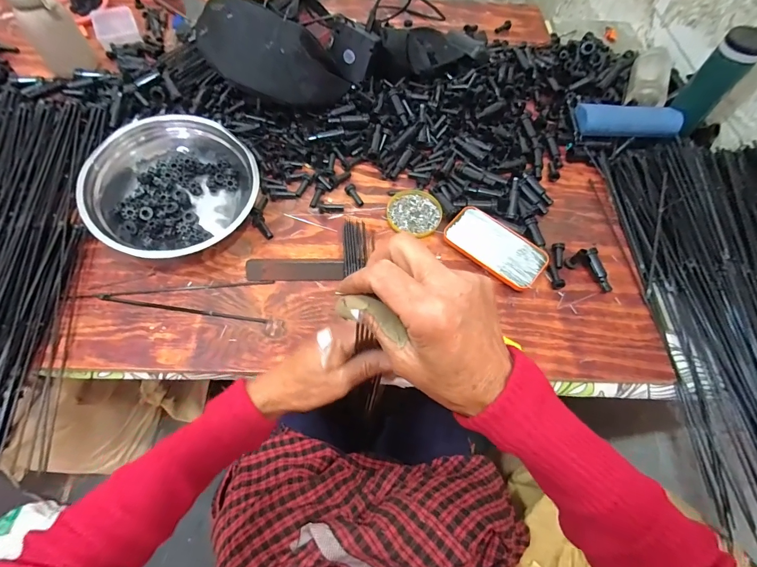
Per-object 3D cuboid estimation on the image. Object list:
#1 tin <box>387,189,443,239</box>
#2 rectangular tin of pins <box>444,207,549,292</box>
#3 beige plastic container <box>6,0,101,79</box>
[{"bbox_3d":[0.057,-0.112,0.570,0.082,0.008,0.085,2,62,-3],"label":"tin"},{"bbox_3d":[0.174,-0.056,0.537,0.144,0.018,0.080,41,67,17],"label":"rectangular tin of pins"},{"bbox_3d":[-0.558,-0.436,0.615,0.076,0.126,0.051,-23,66,-14],"label":"beige plastic container"}]

